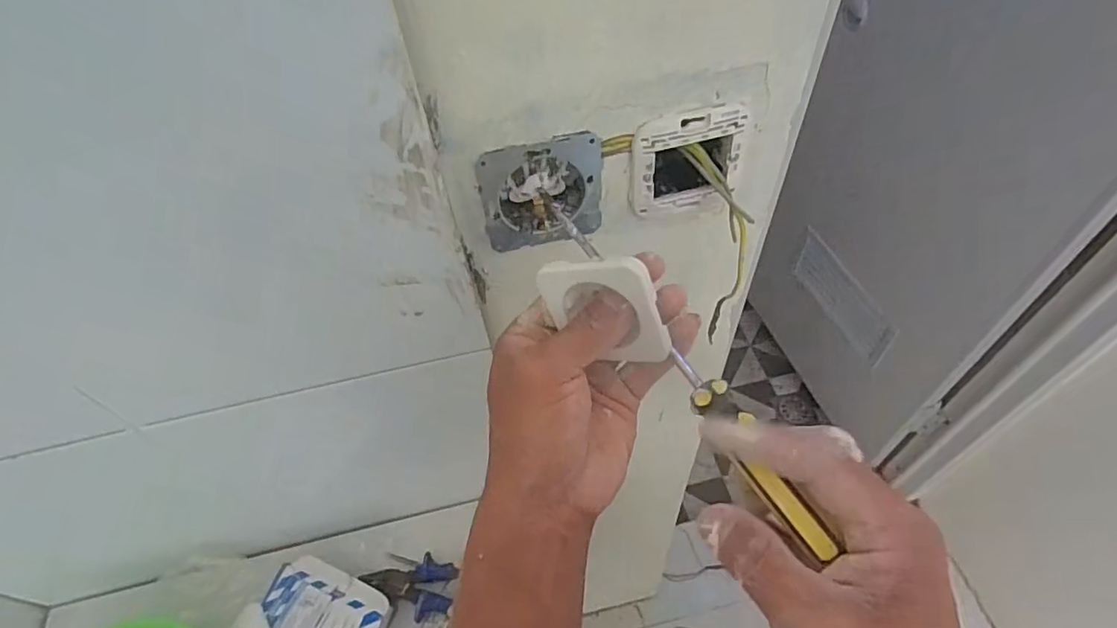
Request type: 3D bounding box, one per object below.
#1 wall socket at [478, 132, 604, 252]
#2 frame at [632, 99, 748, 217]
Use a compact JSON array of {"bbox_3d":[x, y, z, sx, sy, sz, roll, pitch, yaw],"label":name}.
[{"bbox_3d":[-0.010,-0.075,0.339,0.071,0.069,0.024,-11,53,-4],"label":"wall socket"},{"bbox_3d":[0.077,-0.088,0.342,0.068,0.073,0.008,-13,53,-6],"label":"frame"}]

